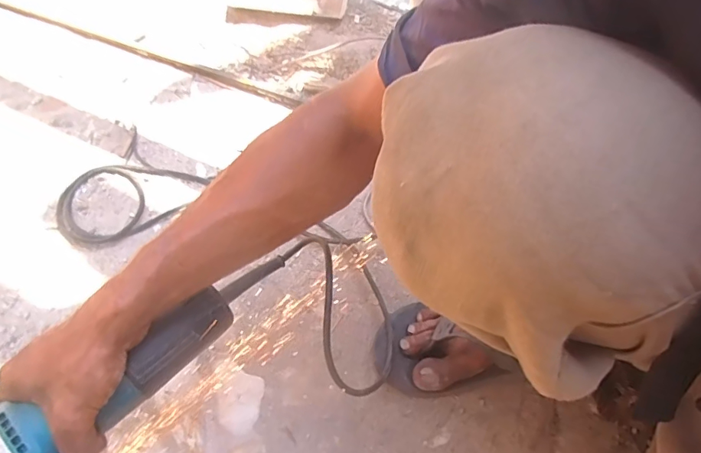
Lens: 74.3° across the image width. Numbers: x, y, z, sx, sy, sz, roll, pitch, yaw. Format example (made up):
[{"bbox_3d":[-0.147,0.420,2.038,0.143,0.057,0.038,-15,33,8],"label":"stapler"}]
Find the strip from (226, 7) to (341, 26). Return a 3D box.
[{"bbox_3d":[-0.118,-0.356,0.796,0.202,0.013,0.025,11,101,13],"label":"strip"}]

